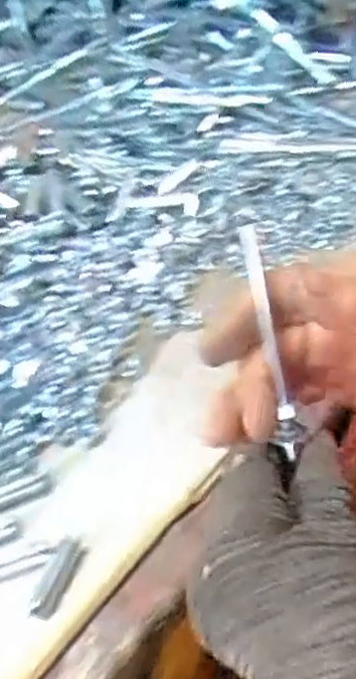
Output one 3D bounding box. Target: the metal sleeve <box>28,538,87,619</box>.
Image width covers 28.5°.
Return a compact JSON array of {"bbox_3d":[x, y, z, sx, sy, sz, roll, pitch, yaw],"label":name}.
[{"bbox_3d":[-0.062,0.121,0.358,0.014,0.011,0.041,15,50,19],"label":"metal sleeve"}]

